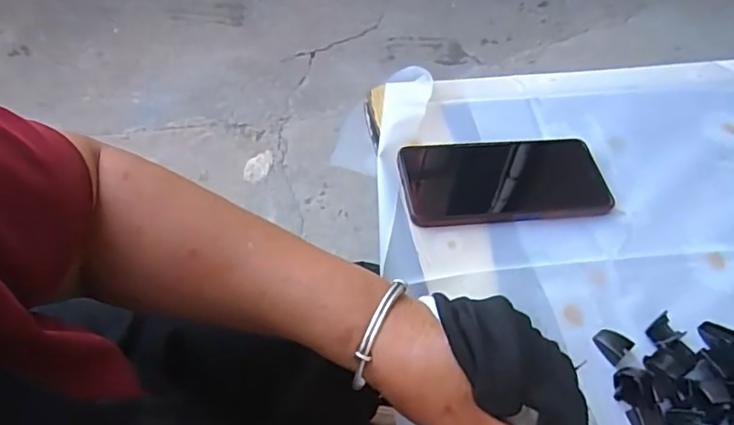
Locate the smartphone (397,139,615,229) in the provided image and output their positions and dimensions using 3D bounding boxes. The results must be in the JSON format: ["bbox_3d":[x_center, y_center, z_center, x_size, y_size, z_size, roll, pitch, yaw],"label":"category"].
[{"bbox_3d":[0.112,-0.027,0.466,0.164,0.008,0.079,-3,53,-8],"label":"smartphone"}]

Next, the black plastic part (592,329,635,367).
[{"bbox_3d":[0.166,0.089,0.388,0.023,0.004,0.022,-34,63,-27],"label":"black plastic part"}]

